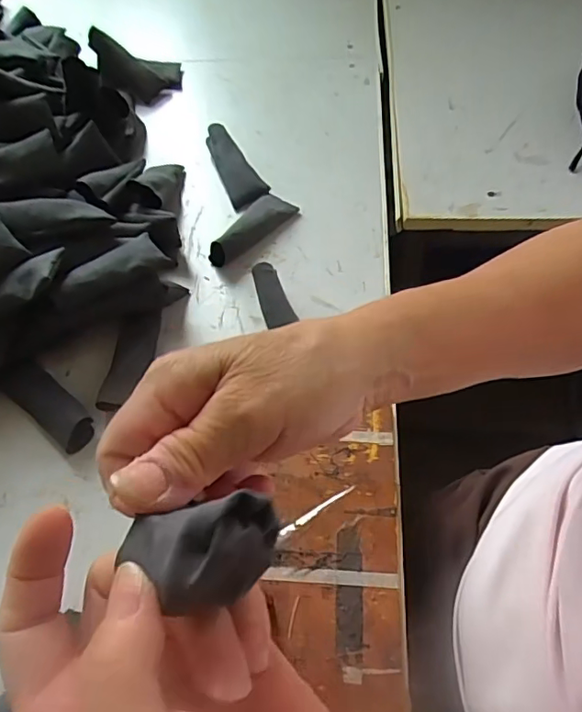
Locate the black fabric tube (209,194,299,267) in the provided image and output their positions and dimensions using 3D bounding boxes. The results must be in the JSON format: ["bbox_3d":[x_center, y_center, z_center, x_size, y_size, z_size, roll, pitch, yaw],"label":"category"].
[{"bbox_3d":[-0.037,-0.131,0.539,0.039,0.033,0.104,30,66,20],"label":"black fabric tube"}]

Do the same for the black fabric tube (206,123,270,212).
[{"bbox_3d":[-0.064,-0.209,0.589,0.039,0.023,0.102,-25,74,-10],"label":"black fabric tube"}]

